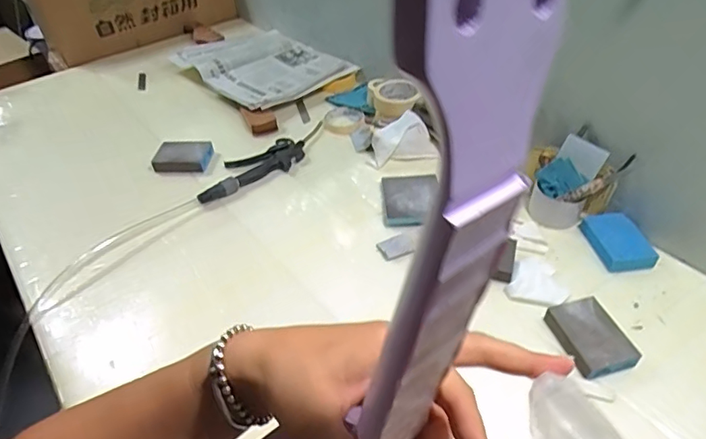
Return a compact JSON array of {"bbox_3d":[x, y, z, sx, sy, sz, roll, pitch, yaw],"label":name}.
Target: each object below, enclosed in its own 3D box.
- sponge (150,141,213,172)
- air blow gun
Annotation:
[{"bbox_3d":[-0.334,-0.126,0.999,0.104,0.023,0.067,3,42,7],"label":"sponge"},{"bbox_3d":[-0.194,-0.098,0.954,0.220,0.031,0.092,-25,46,-23],"label":"air blow gun"}]

